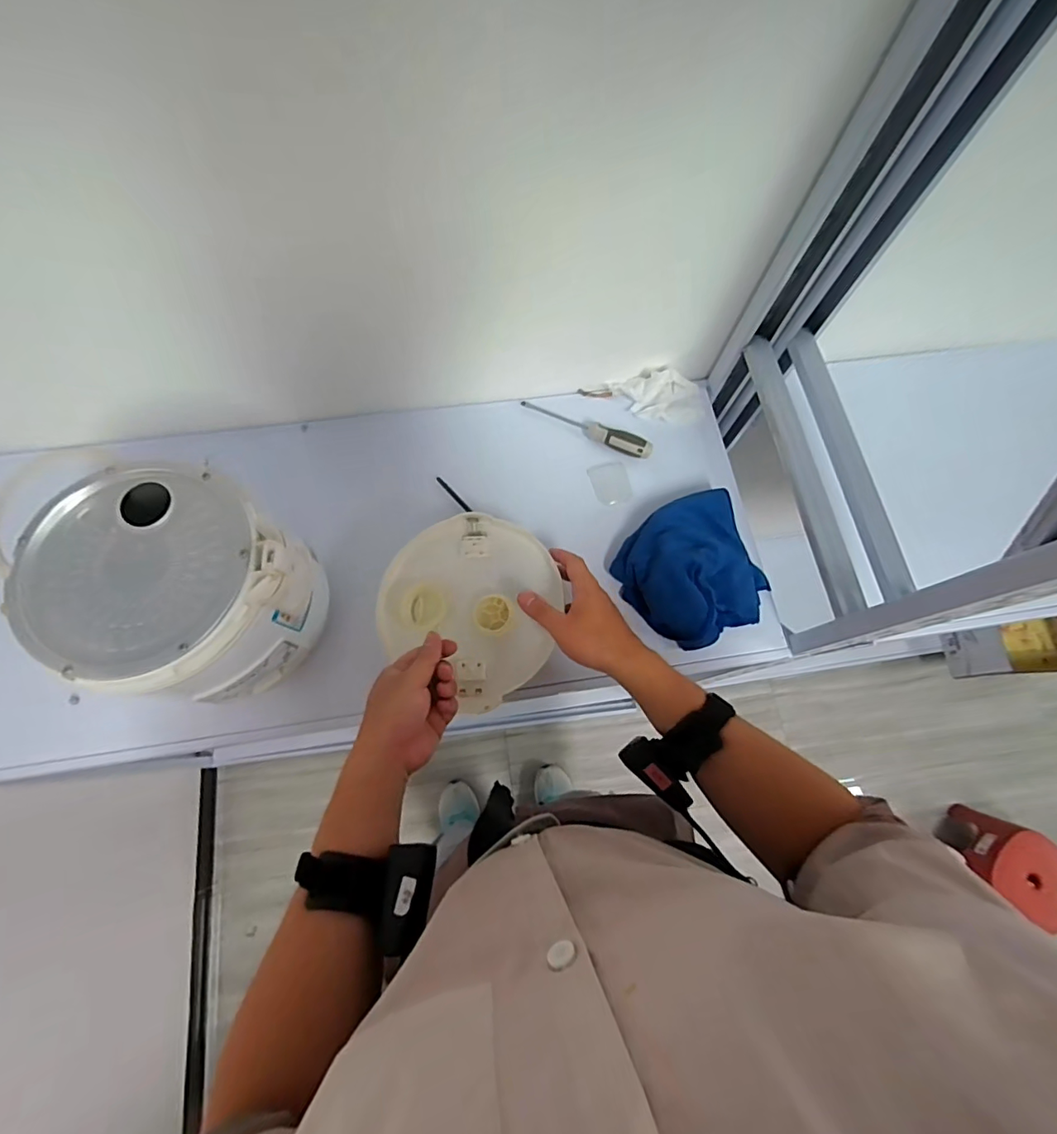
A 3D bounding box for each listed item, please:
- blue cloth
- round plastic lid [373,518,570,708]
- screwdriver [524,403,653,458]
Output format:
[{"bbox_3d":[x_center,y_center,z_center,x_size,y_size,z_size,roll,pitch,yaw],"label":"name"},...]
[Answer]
[{"bbox_3d":[0.199,0.000,0.599,0.168,0.061,0.170,-23,74,-10],"label":"blue cloth"},{"bbox_3d":[-0.065,0.037,0.569,0.199,0.036,0.195,27,72,7],"label":"round plastic lid"},{"bbox_3d":[0.078,-0.189,0.681,0.185,0.034,0.022,26,72,6],"label":"screwdriver"}]

